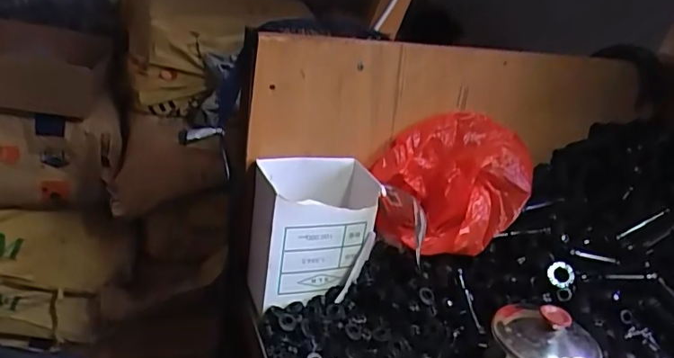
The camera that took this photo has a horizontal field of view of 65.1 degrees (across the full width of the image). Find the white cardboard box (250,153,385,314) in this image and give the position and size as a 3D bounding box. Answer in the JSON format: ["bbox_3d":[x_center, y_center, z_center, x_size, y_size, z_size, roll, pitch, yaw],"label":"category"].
[{"bbox_3d":[-0.026,0.056,0.573,0.127,0.130,0.089,-2,25,-22],"label":"white cardboard box"}]

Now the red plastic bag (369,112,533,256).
[{"bbox_3d":[0.136,0.011,0.597,0.168,0.130,0.116,-3,25,-24],"label":"red plastic bag"}]

